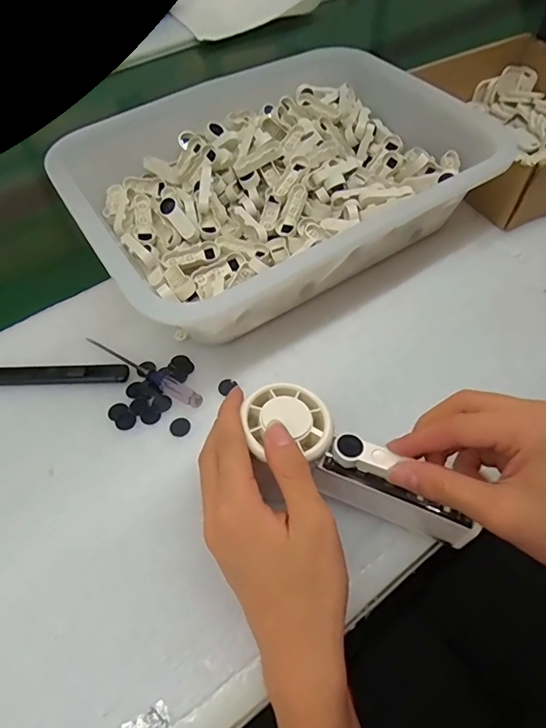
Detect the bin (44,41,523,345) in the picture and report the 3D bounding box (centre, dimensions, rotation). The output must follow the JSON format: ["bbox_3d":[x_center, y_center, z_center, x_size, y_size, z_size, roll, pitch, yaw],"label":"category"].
[{"bbox_3d":[-0.012,-0.186,0.442,0.346,0.084,0.299,-28,59,-16],"label":"bin"}]

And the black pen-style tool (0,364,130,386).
[{"bbox_3d":[-0.184,0.009,0.361,0.136,0.006,0.017,-2,56,1],"label":"black pen-style tool"}]

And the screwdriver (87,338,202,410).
[{"bbox_3d":[-0.103,0.004,0.362,0.118,0.011,0.012,29,61,20],"label":"screwdriver"}]

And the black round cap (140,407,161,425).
[{"bbox_3d":[-0.092,0.039,0.343,0.014,0.004,0.013,-1,56,1],"label":"black round cap"}]

